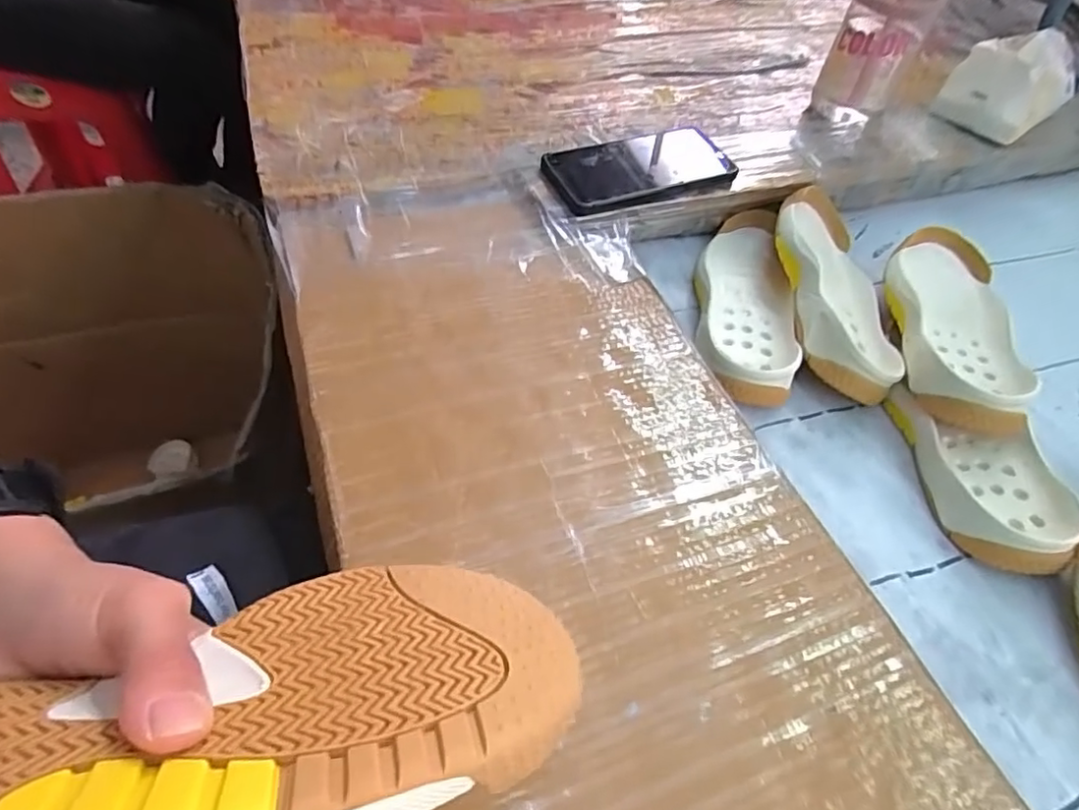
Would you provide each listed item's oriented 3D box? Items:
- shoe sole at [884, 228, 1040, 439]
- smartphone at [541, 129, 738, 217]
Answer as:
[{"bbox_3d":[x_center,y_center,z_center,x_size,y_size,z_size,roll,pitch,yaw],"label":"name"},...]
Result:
[{"bbox_3d":[0.333,-0.070,0.488,0.095,0.067,0.234,18,53,9],"label":"shoe sole"},{"bbox_3d":[0.094,-0.211,0.533,0.170,0.016,0.077,-18,65,-17],"label":"smartphone"}]

